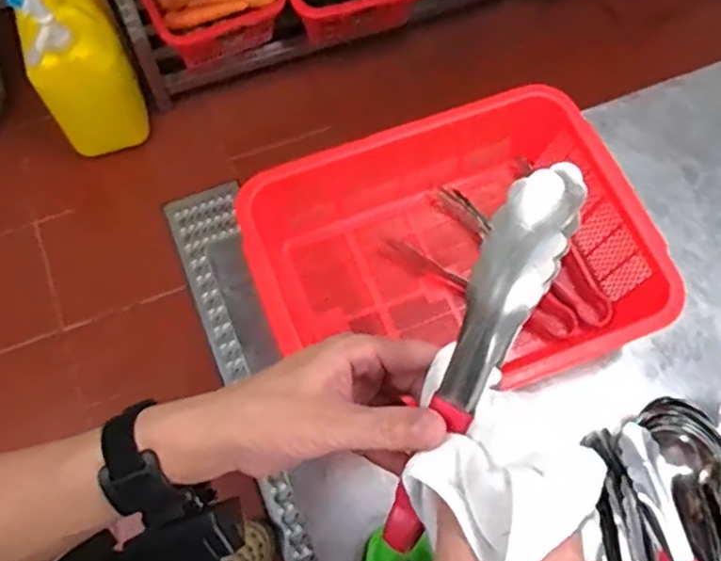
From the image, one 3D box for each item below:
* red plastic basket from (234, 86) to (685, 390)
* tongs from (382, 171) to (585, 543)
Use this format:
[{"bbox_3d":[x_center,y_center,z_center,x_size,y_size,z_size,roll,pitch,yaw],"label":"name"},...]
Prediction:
[{"bbox_3d":[0.097,-0.020,0.734,0.401,0.129,0.305,-19,69,-8],"label":"red plastic basket"},{"bbox_3d":[0.056,0.045,0.344,0.036,0.029,0.221,23,112,8],"label":"tongs"}]

